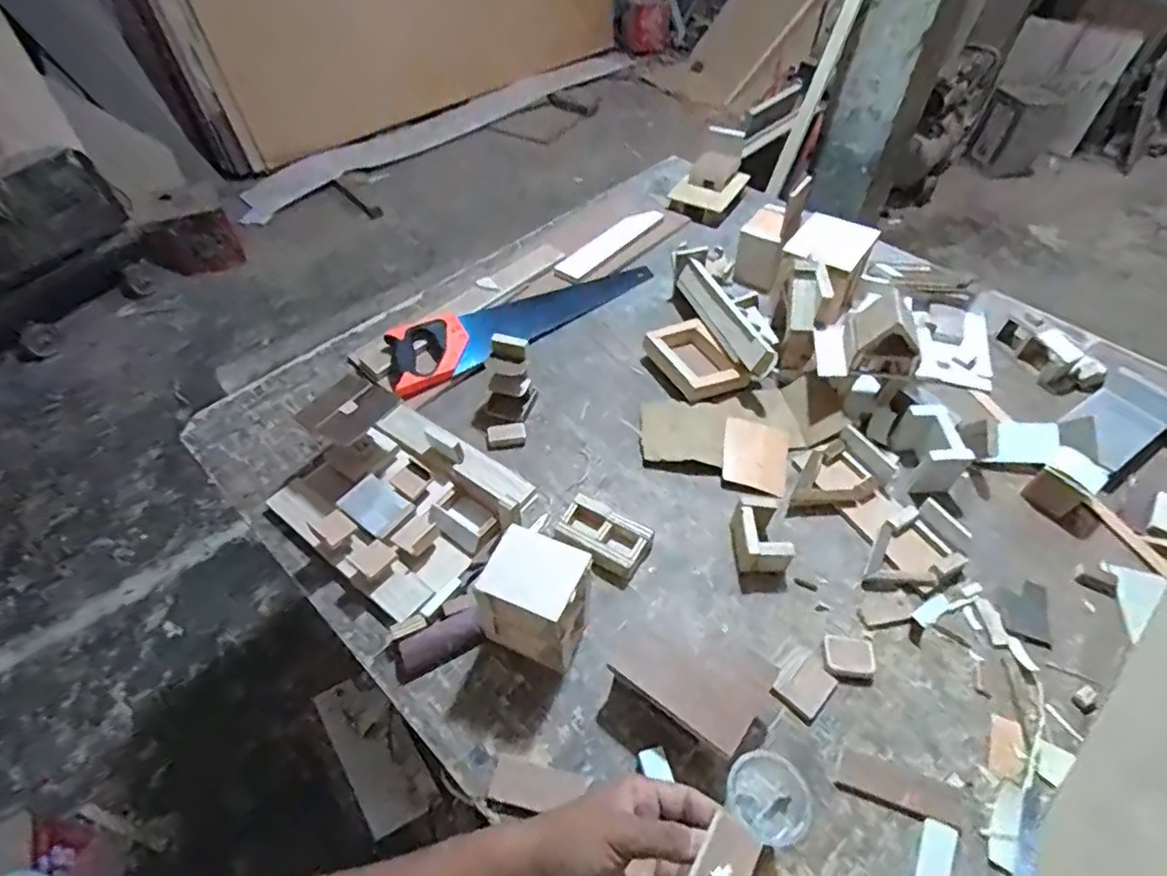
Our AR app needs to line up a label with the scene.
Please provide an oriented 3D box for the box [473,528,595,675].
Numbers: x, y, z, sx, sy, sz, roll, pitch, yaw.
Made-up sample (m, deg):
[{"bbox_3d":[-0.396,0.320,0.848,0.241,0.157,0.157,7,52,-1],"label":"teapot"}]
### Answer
[{"bbox_3d":[-0.052,0.175,0.668,0.109,0.138,0.084,20,51,14],"label":"box"}]

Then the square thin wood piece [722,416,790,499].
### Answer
[{"bbox_3d":[0.248,0.025,0.884,0.093,0.007,0.123,17,49,7],"label":"square thin wood piece"}]

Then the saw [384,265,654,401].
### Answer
[{"bbox_3d":[-0.097,-0.215,1.057,0.526,0.033,0.121,-27,56,-23],"label":"saw"}]

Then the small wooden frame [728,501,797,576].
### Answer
[{"bbox_3d":[0.223,0.121,0.772,0.063,0.053,0.086,-2,50,-4],"label":"small wooden frame"}]

